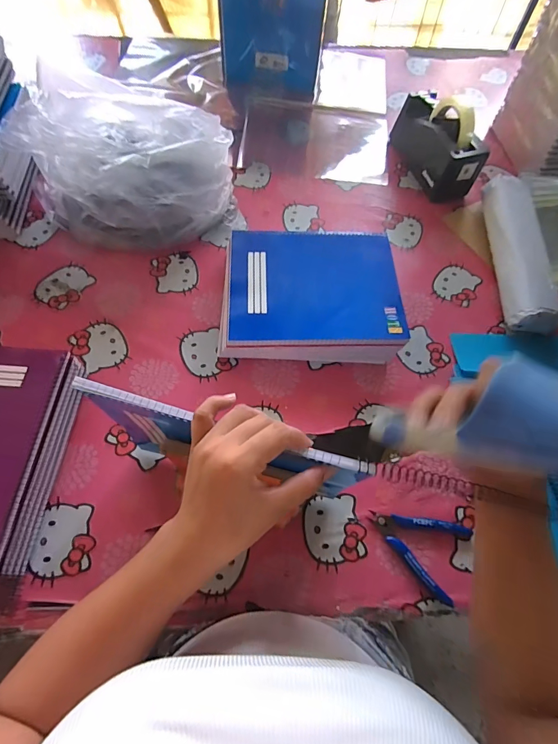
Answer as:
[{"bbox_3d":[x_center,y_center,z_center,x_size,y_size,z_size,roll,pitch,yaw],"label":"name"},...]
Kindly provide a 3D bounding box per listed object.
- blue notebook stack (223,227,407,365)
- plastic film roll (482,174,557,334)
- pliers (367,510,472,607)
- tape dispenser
[{"bbox_3d":[0.044,-0.118,0.577,0.262,0.060,0.223,1,64,-3],"label":"blue notebook stack"},{"bbox_3d":[0.388,-0.201,0.626,0.082,0.070,0.299,4,64,-1],"label":"plastic film roll"},{"bbox_3d":[0.163,0.200,0.450,0.110,0.015,0.085,29,66,11],"label":"pliers"},{"bbox_3d":[0.295,-0.434,0.709,0.083,0.117,0.208,-18,67,-11],"label":"tape dispenser"}]

